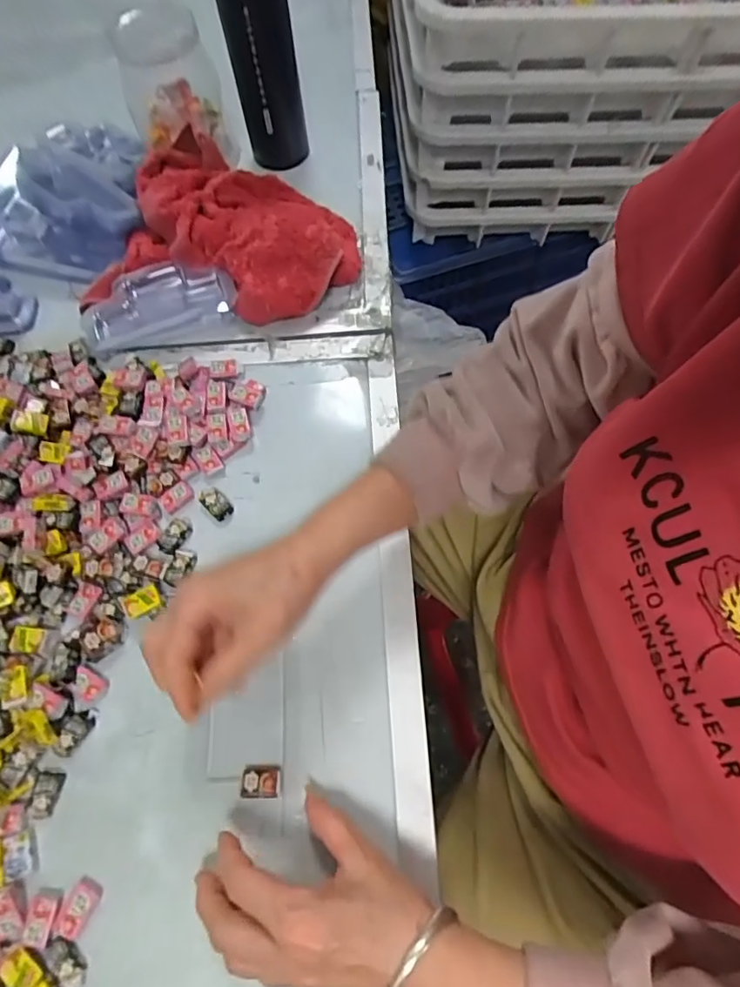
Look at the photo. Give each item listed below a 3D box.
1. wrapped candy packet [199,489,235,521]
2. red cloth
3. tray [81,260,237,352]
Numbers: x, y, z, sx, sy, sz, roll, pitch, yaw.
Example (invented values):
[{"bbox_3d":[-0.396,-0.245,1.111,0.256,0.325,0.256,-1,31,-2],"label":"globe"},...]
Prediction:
[{"bbox_3d":[-0.128,0.007,0.445,0.017,0.007,0.032,-38,72,-15],"label":"wrapped candy packet"},{"bbox_3d":[-0.125,-0.250,0.523,0.223,0.058,0.196,15,67,6],"label":"red cloth"},{"bbox_3d":[-0.198,-0.180,0.505,0.141,0.031,0.068,-12,67,-5],"label":"tray"}]

